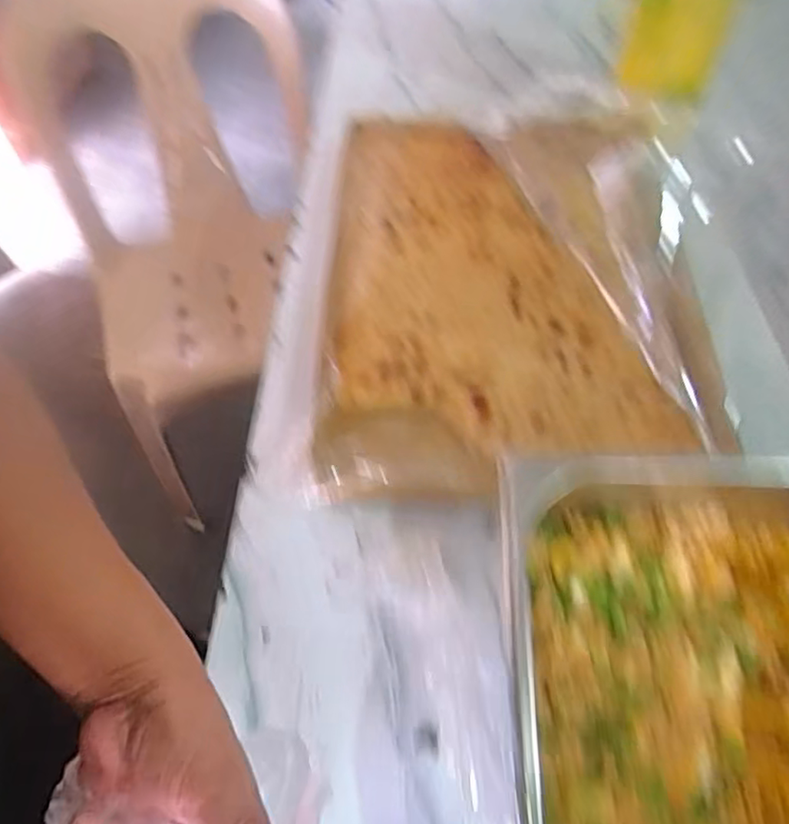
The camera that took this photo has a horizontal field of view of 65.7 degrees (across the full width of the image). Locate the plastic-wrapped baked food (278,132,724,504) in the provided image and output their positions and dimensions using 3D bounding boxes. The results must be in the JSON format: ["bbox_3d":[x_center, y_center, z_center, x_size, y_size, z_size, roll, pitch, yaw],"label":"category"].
[{"bbox_3d":[0.104,-0.124,0.522,0.319,0.052,0.410,2,59,6],"label":"plastic-wrapped baked food"}]

